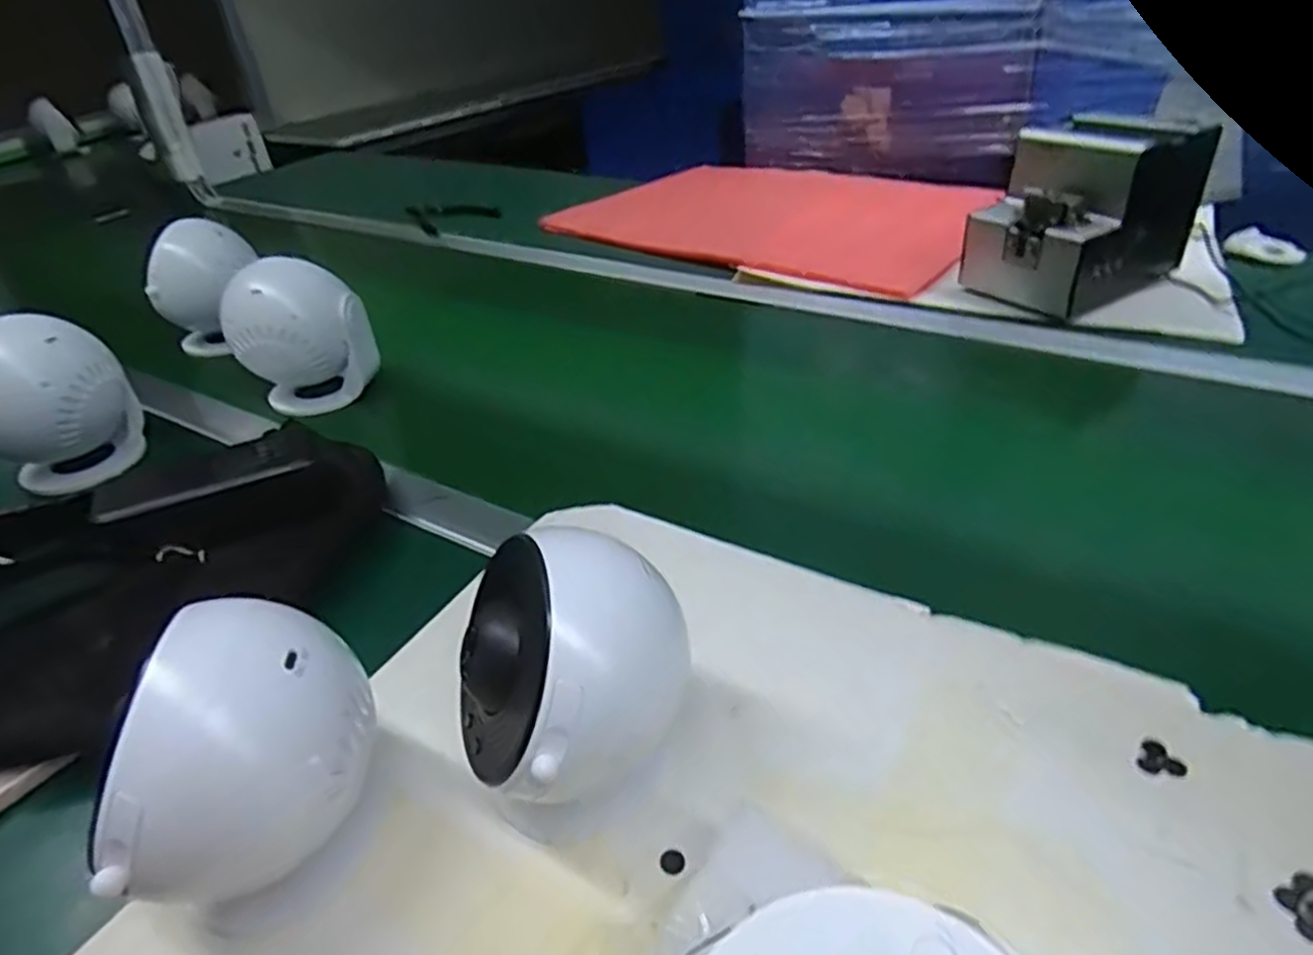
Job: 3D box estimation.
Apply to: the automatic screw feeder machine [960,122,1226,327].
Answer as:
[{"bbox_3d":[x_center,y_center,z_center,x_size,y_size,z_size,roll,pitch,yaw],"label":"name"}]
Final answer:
[{"bbox_3d":[0.422,-0.259,0.746,0.195,0.152,0.126,-22,41,-24],"label":"automatic screw feeder machine"}]

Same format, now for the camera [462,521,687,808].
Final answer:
[{"bbox_3d":[-0.041,0.070,0.298,0.086,0.078,0.088,22,44,30],"label":"camera"}]

